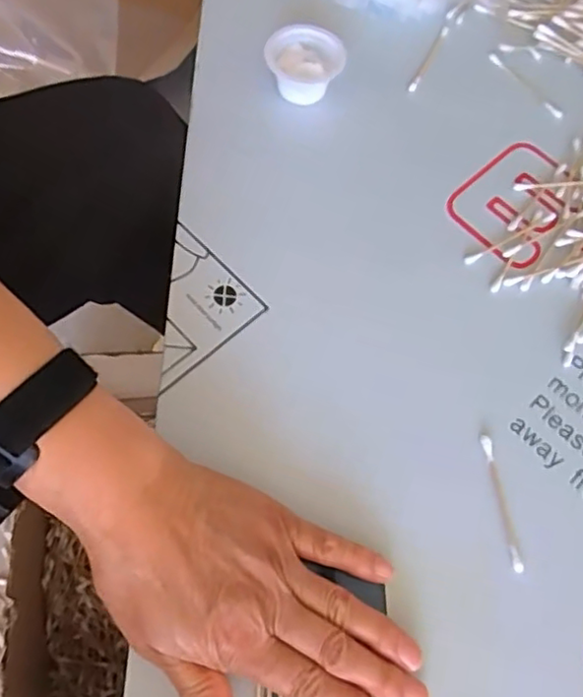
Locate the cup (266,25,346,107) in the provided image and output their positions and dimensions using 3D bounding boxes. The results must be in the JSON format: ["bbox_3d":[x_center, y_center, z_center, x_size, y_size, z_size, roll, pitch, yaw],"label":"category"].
[{"bbox_3d":[0.009,-0.197,0.445,0.053,0.032,0.048,19,68,6],"label":"cup"}]

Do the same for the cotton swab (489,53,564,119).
[{"bbox_3d":[0.175,-0.196,0.471,0.008,0.004,0.072,-36,73,-16],"label":"cotton swab"}]

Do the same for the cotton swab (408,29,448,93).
[{"bbox_3d":[0.104,-0.218,0.475,0.005,0.005,0.074,26,69,8],"label":"cotton swab"}]

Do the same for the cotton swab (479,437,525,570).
[{"bbox_3d":[0.113,0.083,0.341,0.007,0.004,0.072,-5,68,-5],"label":"cotton swab"}]

